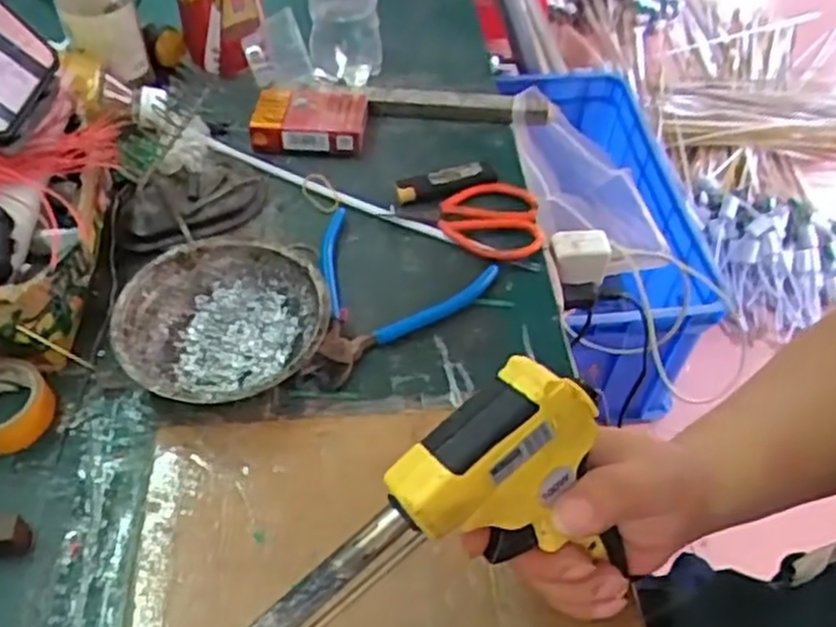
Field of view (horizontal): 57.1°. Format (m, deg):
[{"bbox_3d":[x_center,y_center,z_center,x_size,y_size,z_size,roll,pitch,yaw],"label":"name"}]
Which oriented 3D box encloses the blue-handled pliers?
[{"bbox_3d":[-0.034,-0.013,0.509,0.126,0.017,0.129,26,54,18],"label":"blue-handled pliers"}]

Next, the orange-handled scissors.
[{"bbox_3d":[0.035,-0.069,0.571,0.111,0.008,0.076,1,50,-2],"label":"orange-handled scissors"}]

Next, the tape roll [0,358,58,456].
[{"bbox_3d":[-0.246,0.051,0.452,0.052,0.022,0.062,-33,59,-26],"label":"tape roll"}]

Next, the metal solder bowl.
[{"bbox_3d":[-0.118,0.010,0.477,0.121,0.038,0.124,1,50,-1],"label":"metal solder bowl"}]

